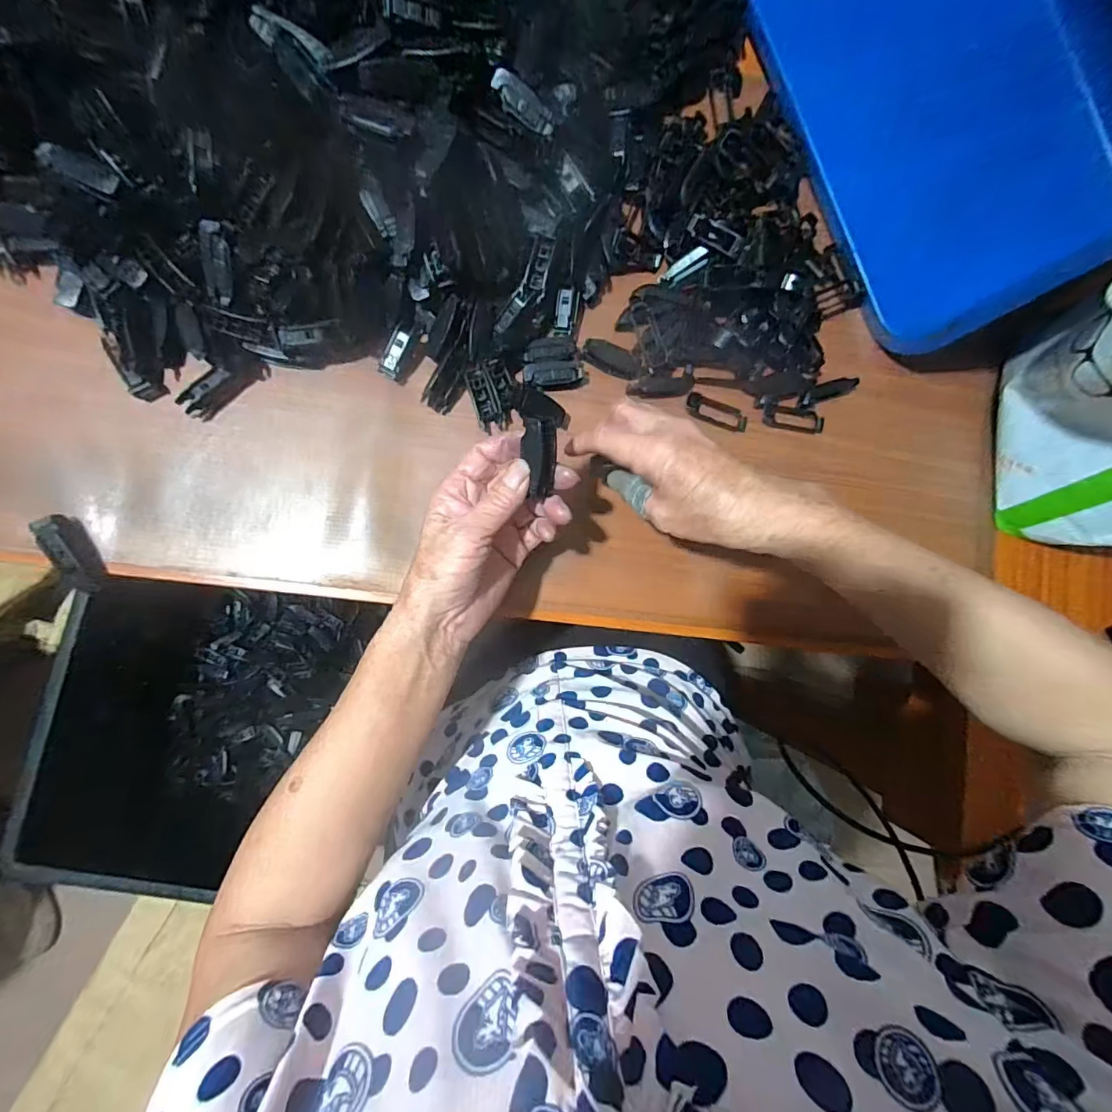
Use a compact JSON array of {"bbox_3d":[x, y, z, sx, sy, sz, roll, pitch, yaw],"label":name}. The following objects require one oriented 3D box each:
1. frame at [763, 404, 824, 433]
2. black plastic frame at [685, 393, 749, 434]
[{"bbox_3d":[0.204,-0.119,0.424,0.056,0.007,0.019,8,88,-7],"label":"frame"},{"bbox_3d":[0.136,-0.121,0.417,0.058,0.006,0.019,21,86,-6],"label":"black plastic frame"}]

